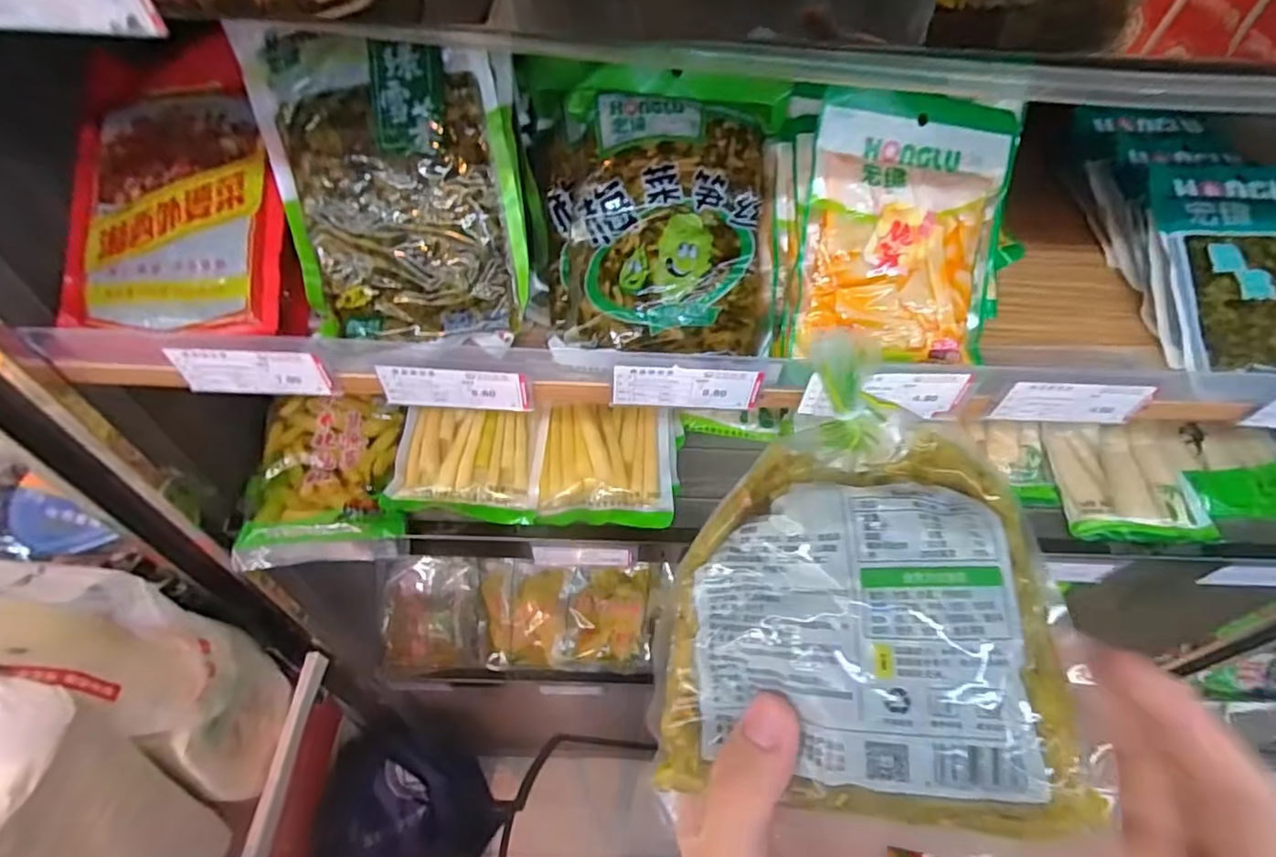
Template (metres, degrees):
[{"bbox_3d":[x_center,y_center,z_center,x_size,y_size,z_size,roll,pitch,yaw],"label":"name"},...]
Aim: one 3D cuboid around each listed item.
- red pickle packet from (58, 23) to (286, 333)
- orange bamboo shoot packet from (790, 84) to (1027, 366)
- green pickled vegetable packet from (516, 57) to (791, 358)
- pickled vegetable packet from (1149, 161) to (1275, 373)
[{"bbox_3d":[-0.297,-0.160,0.407,0.135,0.030,0.203,-2,82,3],"label":"red pickle packet"},{"bbox_3d":[0.171,-0.125,0.392,0.130,0.014,0.160,3,95,-6],"label":"orange bamboo shoot packet"},{"bbox_3d":[0.006,-0.149,0.409,0.174,0.031,0.195,6,84,0],"label":"green pickled vegetable packet"},{"bbox_3d":[0.448,-0.120,0.438,0.143,0.012,0.171,0,74,-1],"label":"pickled vegetable packet"}]

